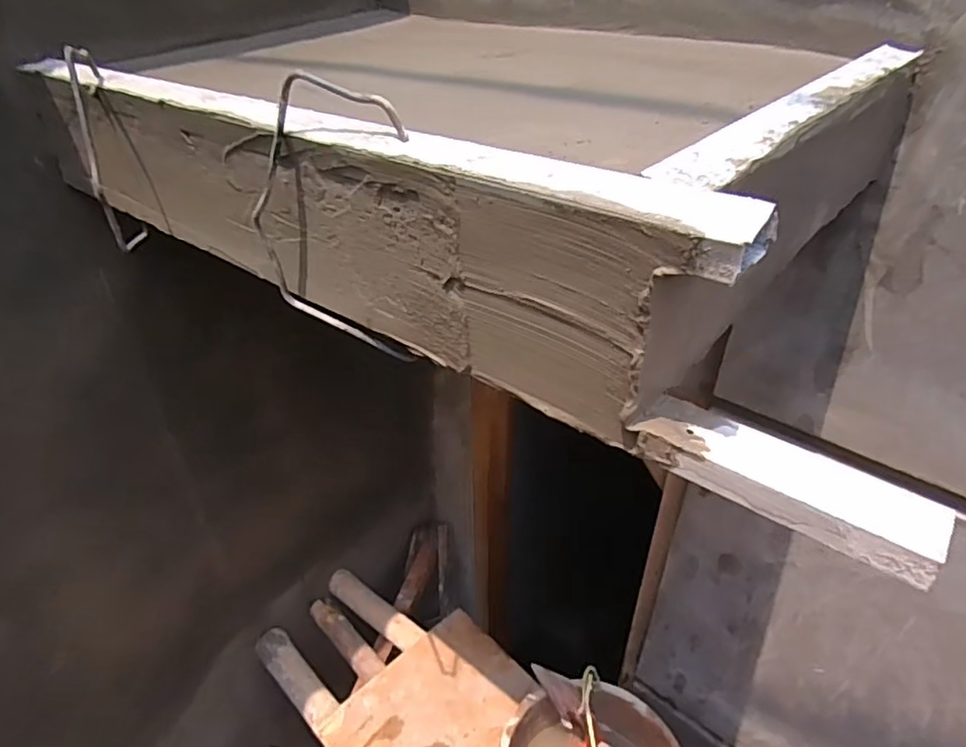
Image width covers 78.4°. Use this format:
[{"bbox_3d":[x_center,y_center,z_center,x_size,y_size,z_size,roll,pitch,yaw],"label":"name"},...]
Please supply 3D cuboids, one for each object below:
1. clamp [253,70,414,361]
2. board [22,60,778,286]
[{"bbox_3d":[-0.104,-0.100,0.394,0.131,0.175,0.014,17,39,21],"label":"clamp"},{"bbox_3d":[-0.153,-0.177,0.404,0.677,0.020,0.038,26,43,31],"label":"board"}]

